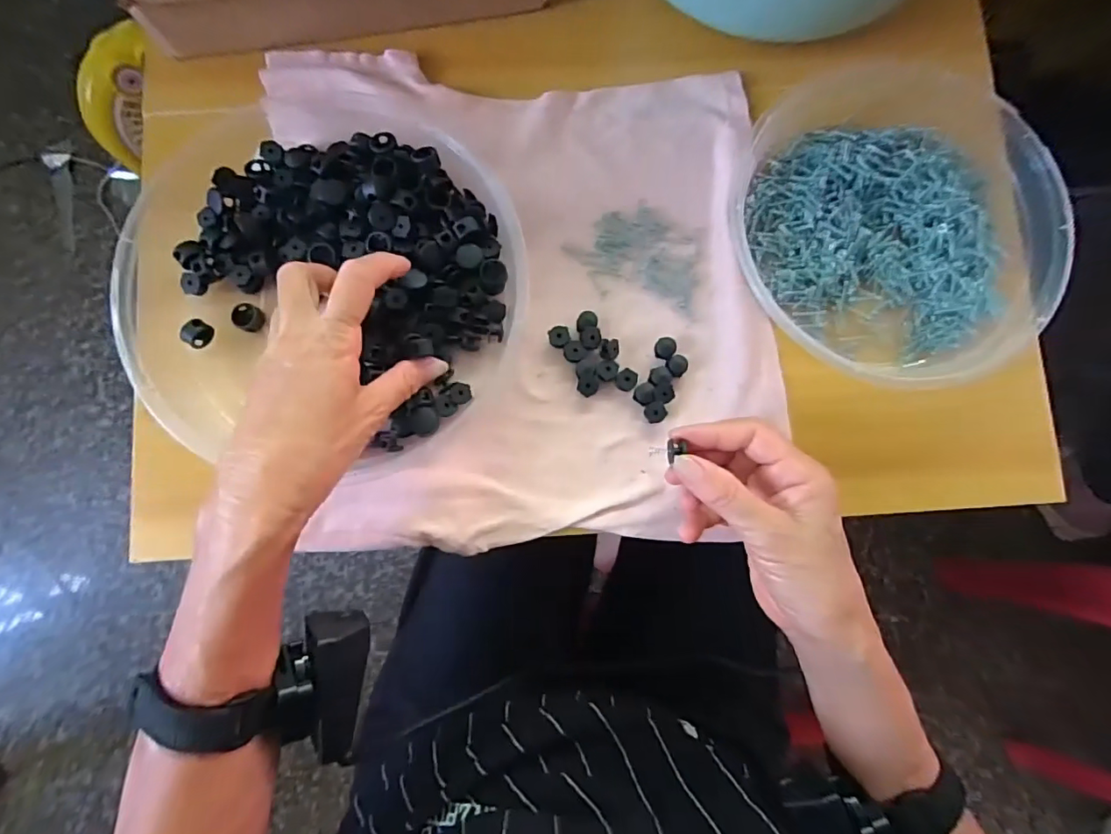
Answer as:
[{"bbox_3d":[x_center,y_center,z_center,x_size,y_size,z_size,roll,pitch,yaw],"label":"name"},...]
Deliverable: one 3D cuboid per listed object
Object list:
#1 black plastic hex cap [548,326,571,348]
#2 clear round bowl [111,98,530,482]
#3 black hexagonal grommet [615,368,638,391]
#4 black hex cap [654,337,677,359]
[{"bbox_3d":[0.003,-0.052,0.334,0.013,0.004,0.013,-10,83,-3],"label":"black plastic hex cap"},{"bbox_3d":[-0.138,-0.086,0.327,0.233,0.041,0.222,0,83,-2],"label":"clear round bowl"},{"bbox_3d":[0.046,-0.024,0.333,0.013,0.007,0.015,44,84,4],"label":"black hexagonal grommet"},{"bbox_3d":[0.071,-0.045,0.337,0.013,0.005,0.014,35,83,2],"label":"black hex cap"}]

